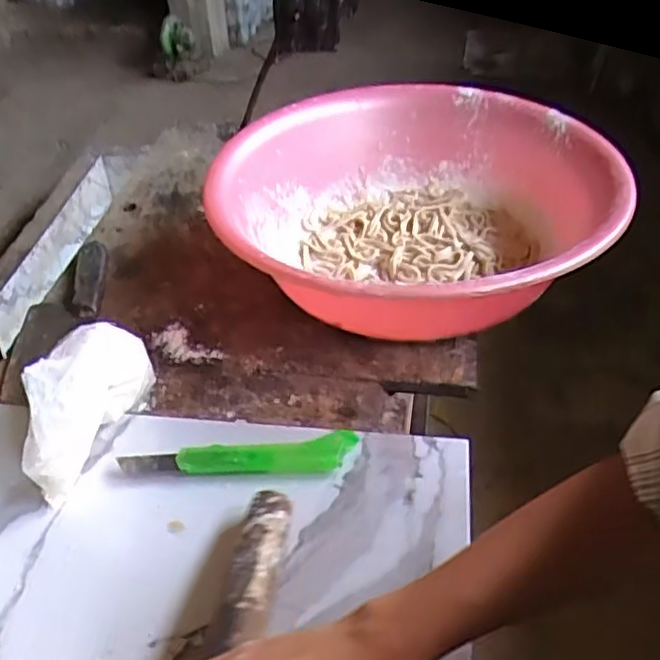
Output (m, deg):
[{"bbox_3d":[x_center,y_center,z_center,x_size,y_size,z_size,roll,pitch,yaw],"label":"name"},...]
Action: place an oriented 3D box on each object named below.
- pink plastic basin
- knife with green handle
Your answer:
[{"bbox_3d":[0.091,-0.122,0.715,0.390,0.132,0.409,-1,39,1],"label":"pink plastic basin"},{"bbox_3d":[-0.073,0.106,0.544,0.188,0.020,0.032,-5,39,-3],"label":"knife with green handle"}]

